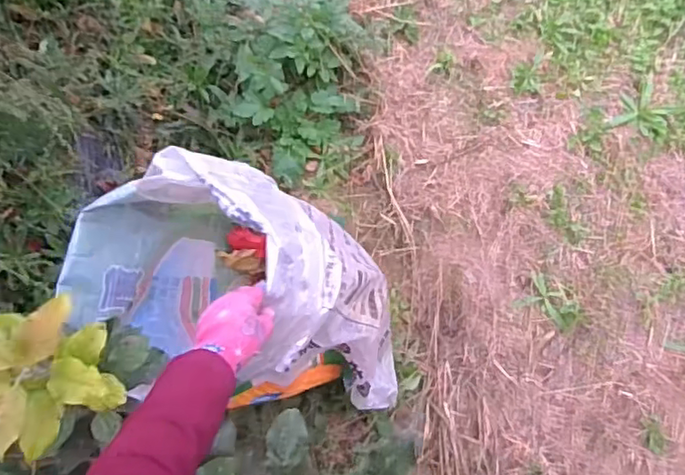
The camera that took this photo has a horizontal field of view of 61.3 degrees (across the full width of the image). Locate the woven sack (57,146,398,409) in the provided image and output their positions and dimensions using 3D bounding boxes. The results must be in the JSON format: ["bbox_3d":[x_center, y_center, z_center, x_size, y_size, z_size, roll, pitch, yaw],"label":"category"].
[{"bbox_3d":[-0.129,0.101,0.928,0.463,0.539,0.279,9,68,5],"label":"woven sack"}]

